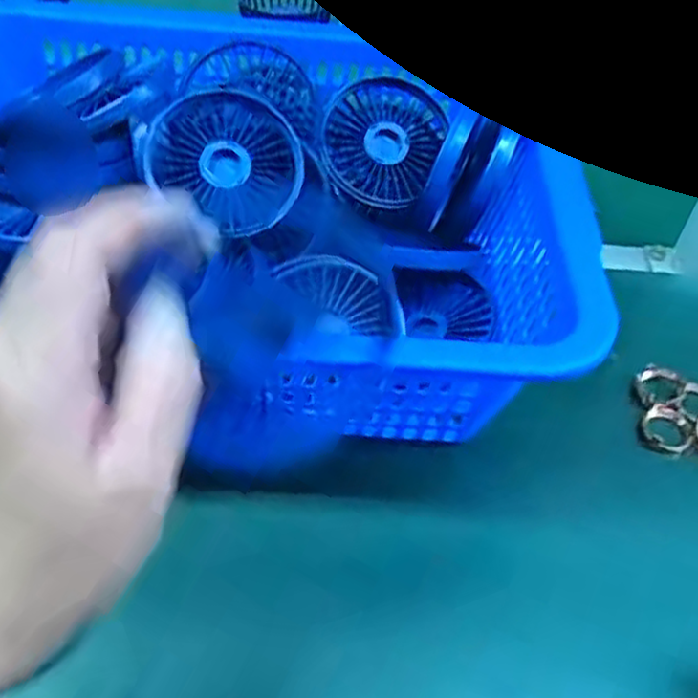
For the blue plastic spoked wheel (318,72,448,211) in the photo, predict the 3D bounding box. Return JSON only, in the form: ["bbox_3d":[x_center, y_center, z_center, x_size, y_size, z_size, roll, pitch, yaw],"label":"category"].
[{"bbox_3d":[0.022,-0.138,0.486,0.080,0.011,0.091,24,76,-8],"label":"blue plastic spoked wheel"}]

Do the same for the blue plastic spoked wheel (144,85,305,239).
[{"bbox_3d":[-0.073,-0.115,0.451,0.089,0.022,0.079,17,82,-9],"label":"blue plastic spoked wheel"}]

